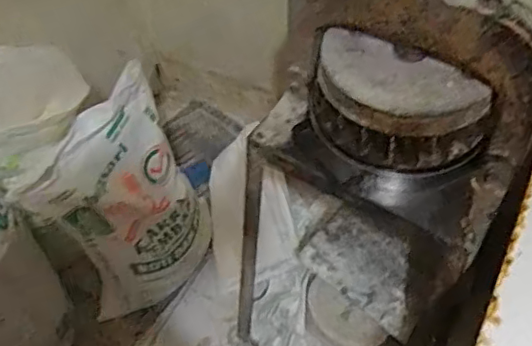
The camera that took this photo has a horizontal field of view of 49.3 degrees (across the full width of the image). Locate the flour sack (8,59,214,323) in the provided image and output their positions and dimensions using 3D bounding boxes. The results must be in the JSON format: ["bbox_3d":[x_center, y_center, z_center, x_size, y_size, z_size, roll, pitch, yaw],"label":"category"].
[{"bbox_3d":[-0.351,0.106,1.466,0.368,0.596,0.240,-37,60,-22],"label":"flour sack"}]

